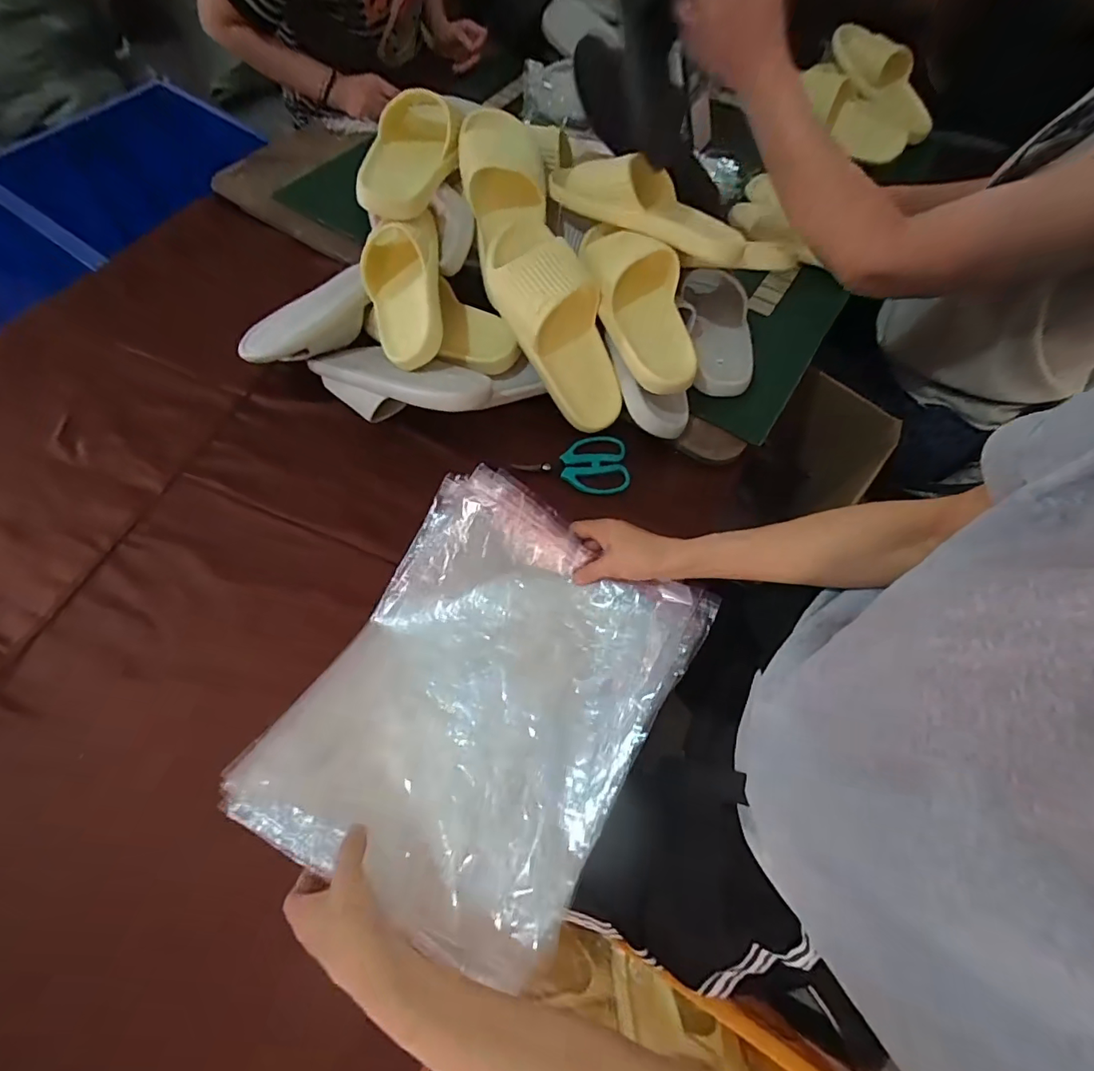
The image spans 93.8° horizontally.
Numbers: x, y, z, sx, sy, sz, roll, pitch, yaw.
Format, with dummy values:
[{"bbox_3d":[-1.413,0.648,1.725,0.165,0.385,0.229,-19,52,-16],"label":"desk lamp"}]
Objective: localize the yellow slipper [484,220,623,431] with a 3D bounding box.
[{"bbox_3d":[0.020,-0.244,0.609,0.107,0.077,0.251,-32,107,-13],"label":"yellow slipper"}]

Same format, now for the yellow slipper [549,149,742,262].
[{"bbox_3d":[0.123,-0.387,0.596,0.226,0.074,0.071,28,68,11],"label":"yellow slipper"}]

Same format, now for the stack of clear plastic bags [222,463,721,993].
[{"bbox_3d":[-0.057,0.151,0.493,0.305,0.089,0.378,28,69,13],"label":"stack of clear plastic bags"}]

